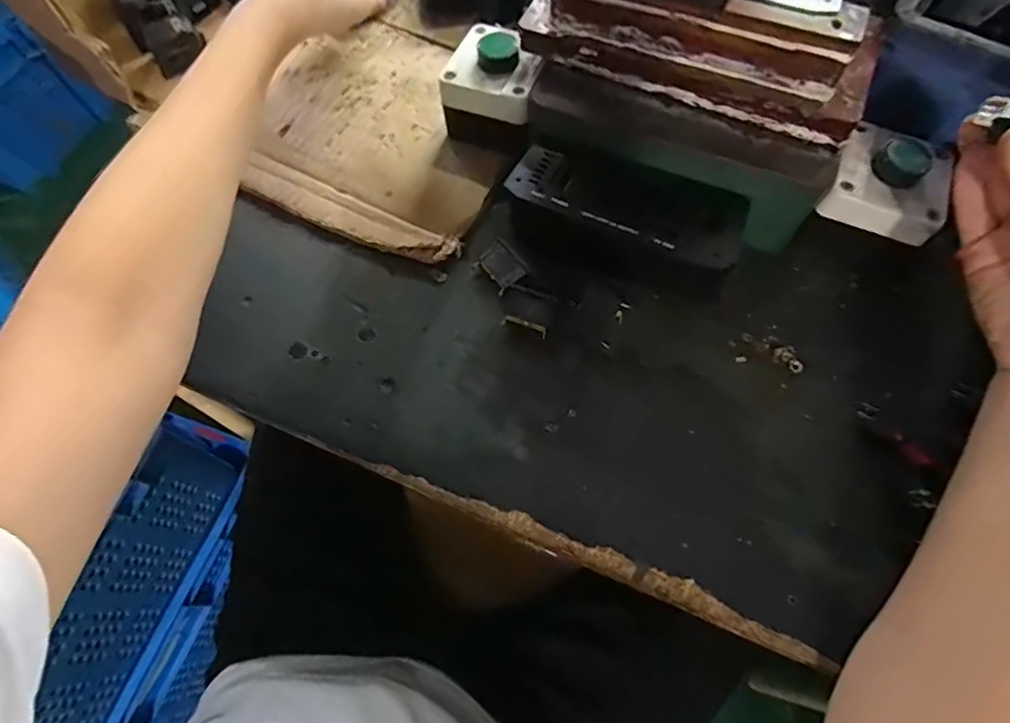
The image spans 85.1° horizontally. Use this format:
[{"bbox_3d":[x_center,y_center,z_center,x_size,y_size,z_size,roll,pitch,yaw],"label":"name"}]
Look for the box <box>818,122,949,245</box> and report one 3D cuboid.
[{"bbox_3d":[0.241,-0.113,0.345,0.065,0.029,0.060,23,69,10],"label":"box"}]

